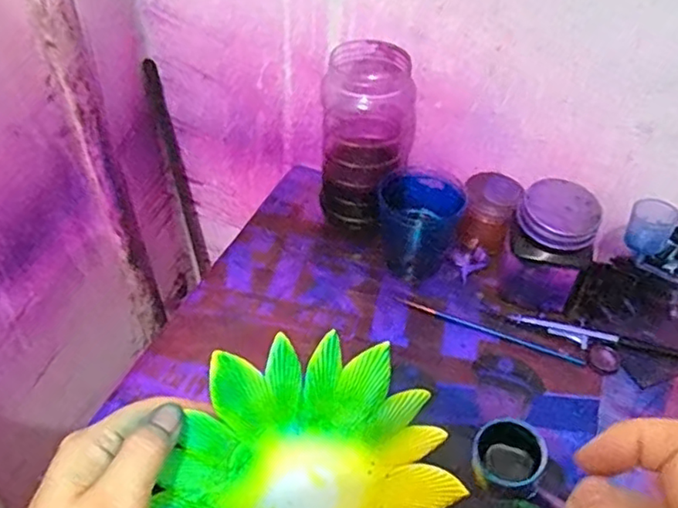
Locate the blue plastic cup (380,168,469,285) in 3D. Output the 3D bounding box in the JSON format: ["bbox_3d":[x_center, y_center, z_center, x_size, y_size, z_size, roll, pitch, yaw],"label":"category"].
[{"bbox_3d":[0.069,-0.030,0.556,0.073,0.076,0.064,25,50,18],"label":"blue plastic cup"}]

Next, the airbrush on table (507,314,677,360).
[{"bbox_3d":[0.218,0.072,0.514,0.148,0.014,0.021,17,48,11],"label":"airbrush on table"}]

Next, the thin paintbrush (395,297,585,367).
[{"bbox_3d":[0.127,0.064,0.522,0.160,0.004,0.009,19,48,13],"label":"thin paintbrush"}]

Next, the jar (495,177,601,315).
[{"bbox_3d":[0.176,-0.002,0.519,0.066,0.098,0.068,2,47,-2],"label":"jar"}]

